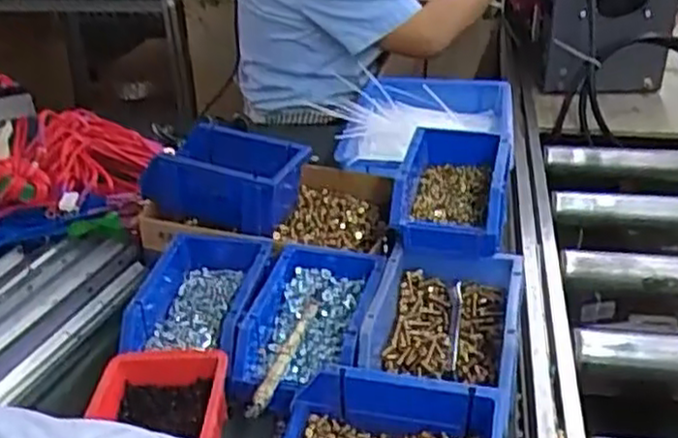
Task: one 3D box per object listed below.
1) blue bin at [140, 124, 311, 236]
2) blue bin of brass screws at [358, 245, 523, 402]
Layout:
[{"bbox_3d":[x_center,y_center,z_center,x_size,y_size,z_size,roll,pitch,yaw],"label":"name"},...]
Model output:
[{"bbox_3d":[-0.120,-0.048,0.817,0.157,0.073,0.113,10,34,18],"label":"blue bin"},{"bbox_3d":[0.089,0.092,0.639,0.123,0.055,0.165,7,34,14],"label":"blue bin of brass screws"}]

